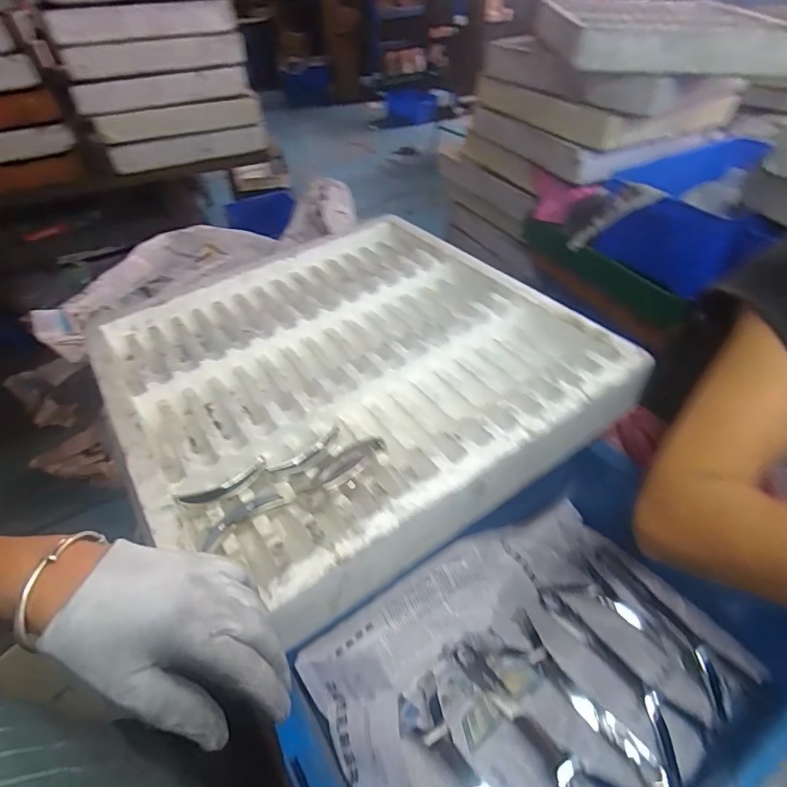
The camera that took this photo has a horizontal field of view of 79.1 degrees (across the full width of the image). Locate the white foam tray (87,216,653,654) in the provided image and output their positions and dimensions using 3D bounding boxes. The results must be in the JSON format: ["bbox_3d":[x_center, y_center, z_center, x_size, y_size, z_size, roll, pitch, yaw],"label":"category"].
[{"bbox_3d":[-0.058,-0.047,0.635,0.504,0.071,0.556,-27,48,-23],"label":"white foam tray"}]

